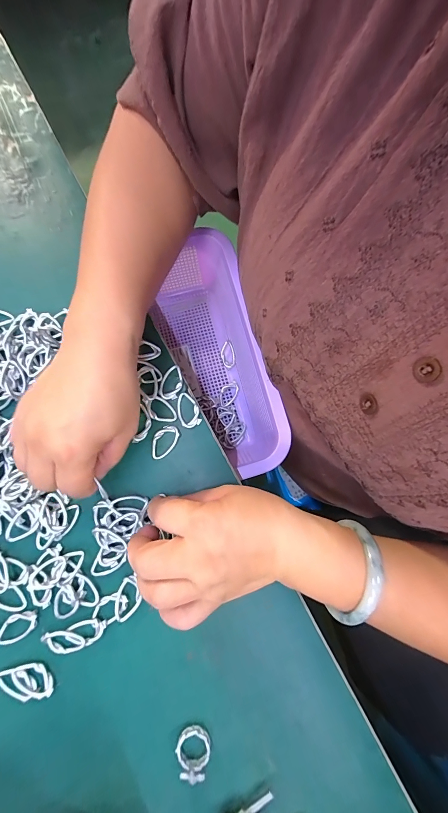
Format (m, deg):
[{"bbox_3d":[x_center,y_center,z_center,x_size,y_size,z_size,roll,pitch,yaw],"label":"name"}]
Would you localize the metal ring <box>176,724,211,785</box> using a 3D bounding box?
[{"bbox_3d":[-0.023,0.252,0.225,0.024,0.009,0.030,16,80,2],"label":"metal ring"}]

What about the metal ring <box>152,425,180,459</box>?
[{"bbox_3d":[-0.052,0.031,0.267,0.019,0.004,0.031,42,82,7],"label":"metal ring"}]

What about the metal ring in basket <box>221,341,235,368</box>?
[{"bbox_3d":[0.005,-0.063,0.374,0.017,0.004,0.031,-18,86,22],"label":"metal ring in basket"}]

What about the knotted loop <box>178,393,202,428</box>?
[{"bbox_3d":[-0.032,0.003,0.272,0.018,0.004,0.031,-16,80,-3],"label":"knotted loop"}]

